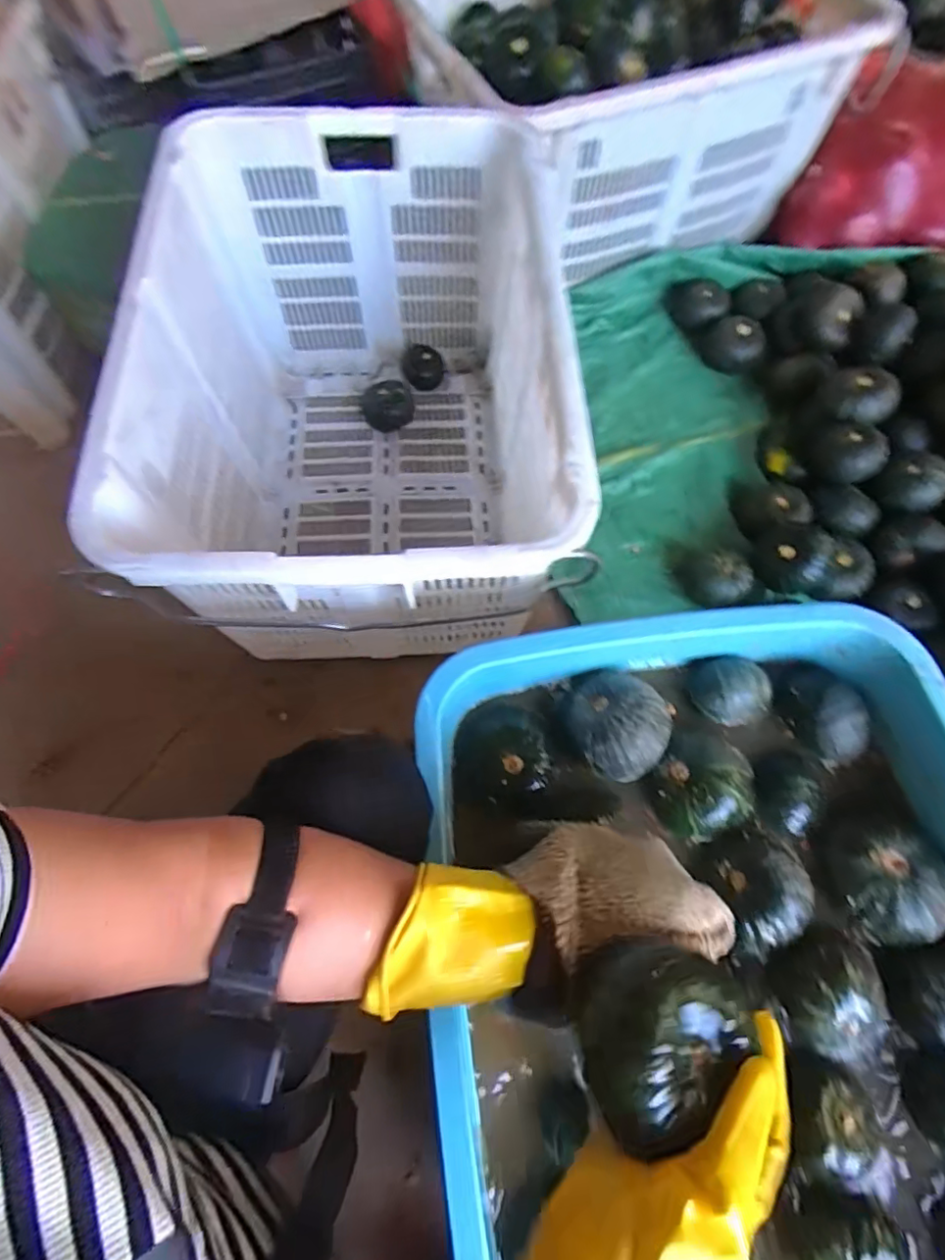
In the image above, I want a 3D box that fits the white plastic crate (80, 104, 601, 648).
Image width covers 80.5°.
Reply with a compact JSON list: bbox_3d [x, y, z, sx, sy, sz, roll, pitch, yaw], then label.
[{"bbox_3d":[-0.130,-0.293,0.760,0.480,0.374,0.651,-2,68,-1],"label":"white plastic crate"}]

